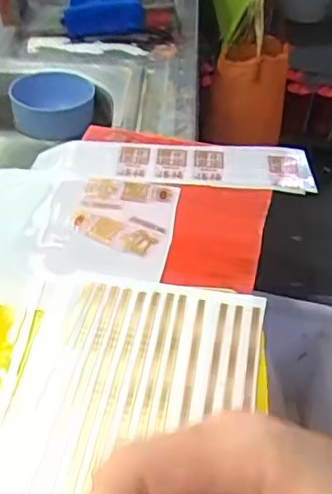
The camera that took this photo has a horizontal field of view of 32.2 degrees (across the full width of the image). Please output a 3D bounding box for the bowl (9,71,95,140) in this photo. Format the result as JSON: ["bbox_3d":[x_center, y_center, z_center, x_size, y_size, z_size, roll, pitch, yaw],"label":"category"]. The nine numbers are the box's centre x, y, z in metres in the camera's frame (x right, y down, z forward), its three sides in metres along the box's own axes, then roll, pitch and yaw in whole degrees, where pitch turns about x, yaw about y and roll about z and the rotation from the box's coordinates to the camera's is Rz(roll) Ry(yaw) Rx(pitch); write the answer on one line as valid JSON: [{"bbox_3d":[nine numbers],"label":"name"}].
[{"bbox_3d":[-0.154,-0.196,0.793,0.110,0.051,0.111,1,41,-6],"label":"bowl"}]

